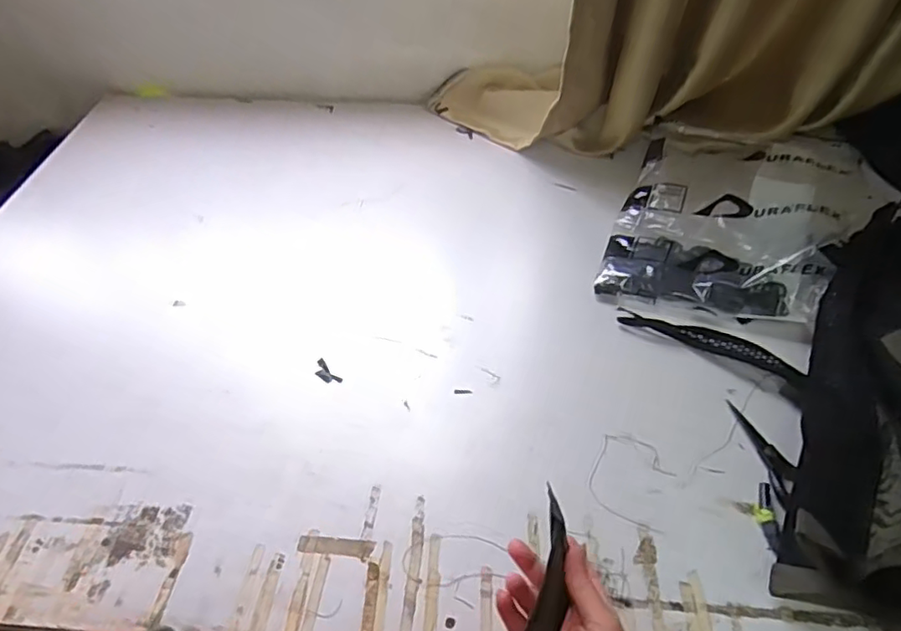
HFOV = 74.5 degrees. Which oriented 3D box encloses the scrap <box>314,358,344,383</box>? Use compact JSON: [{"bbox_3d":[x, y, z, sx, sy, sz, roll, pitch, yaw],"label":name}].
[{"bbox_3d":[-0.141,0.065,0.671,0.018,0.004,0.044,-36,58,-26],"label":"scrap"}]

